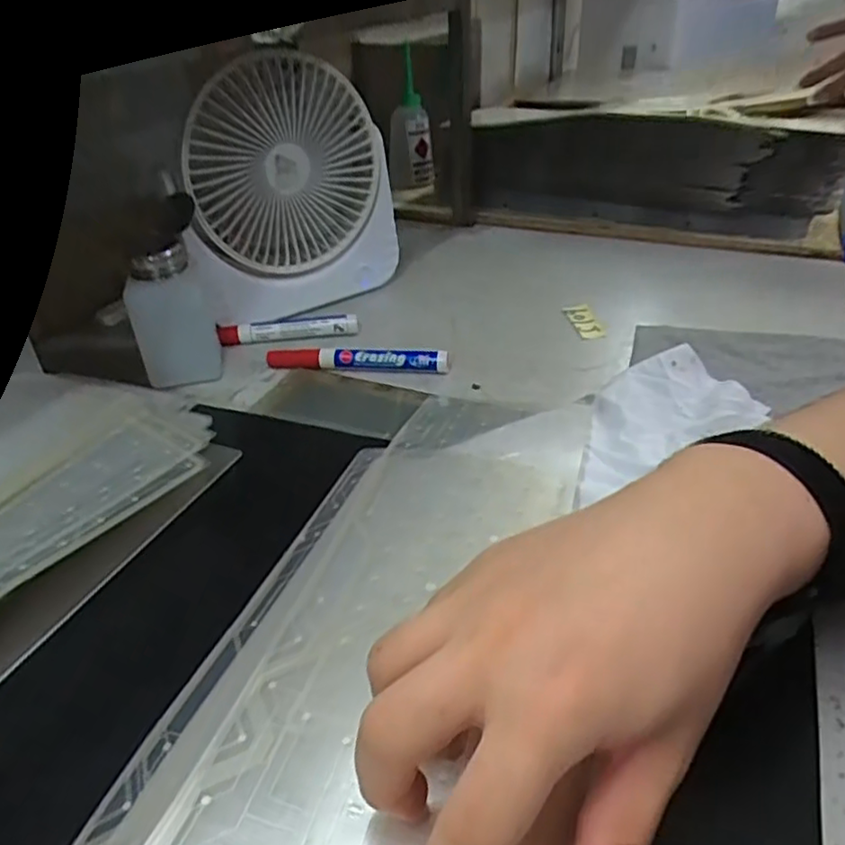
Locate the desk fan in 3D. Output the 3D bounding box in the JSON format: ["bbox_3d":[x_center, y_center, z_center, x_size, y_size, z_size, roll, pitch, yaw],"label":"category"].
[{"bbox_3d":[-0.110,-0.179,0.526,0.177,0.183,0.057,-25,40,-27],"label":"desk fan"}]

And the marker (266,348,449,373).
[{"bbox_3d":[-0.049,-0.046,0.483,0.136,0.017,0.012,3,35,11],"label":"marker"}]

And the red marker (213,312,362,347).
[{"bbox_3d":[-0.109,-0.075,0.527,0.111,0.016,0.015,-7,35,-3],"label":"red marker"}]

